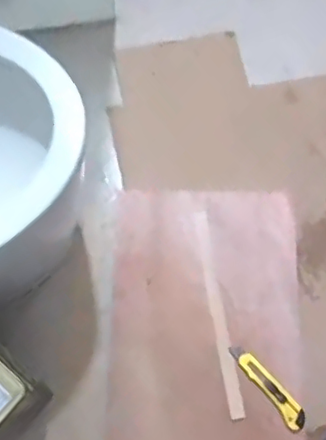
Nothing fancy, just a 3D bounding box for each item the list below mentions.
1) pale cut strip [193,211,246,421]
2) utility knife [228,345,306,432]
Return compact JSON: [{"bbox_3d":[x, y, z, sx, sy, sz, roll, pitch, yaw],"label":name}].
[{"bbox_3d":[0.092,0.155,1.017,0.027,0.009,0.349,-9,73,-5],"label":"pale cut strip"},{"bbox_3d":[0.176,0.273,0.993,0.038,0.015,0.164,-36,77,-12],"label":"utility knife"}]

